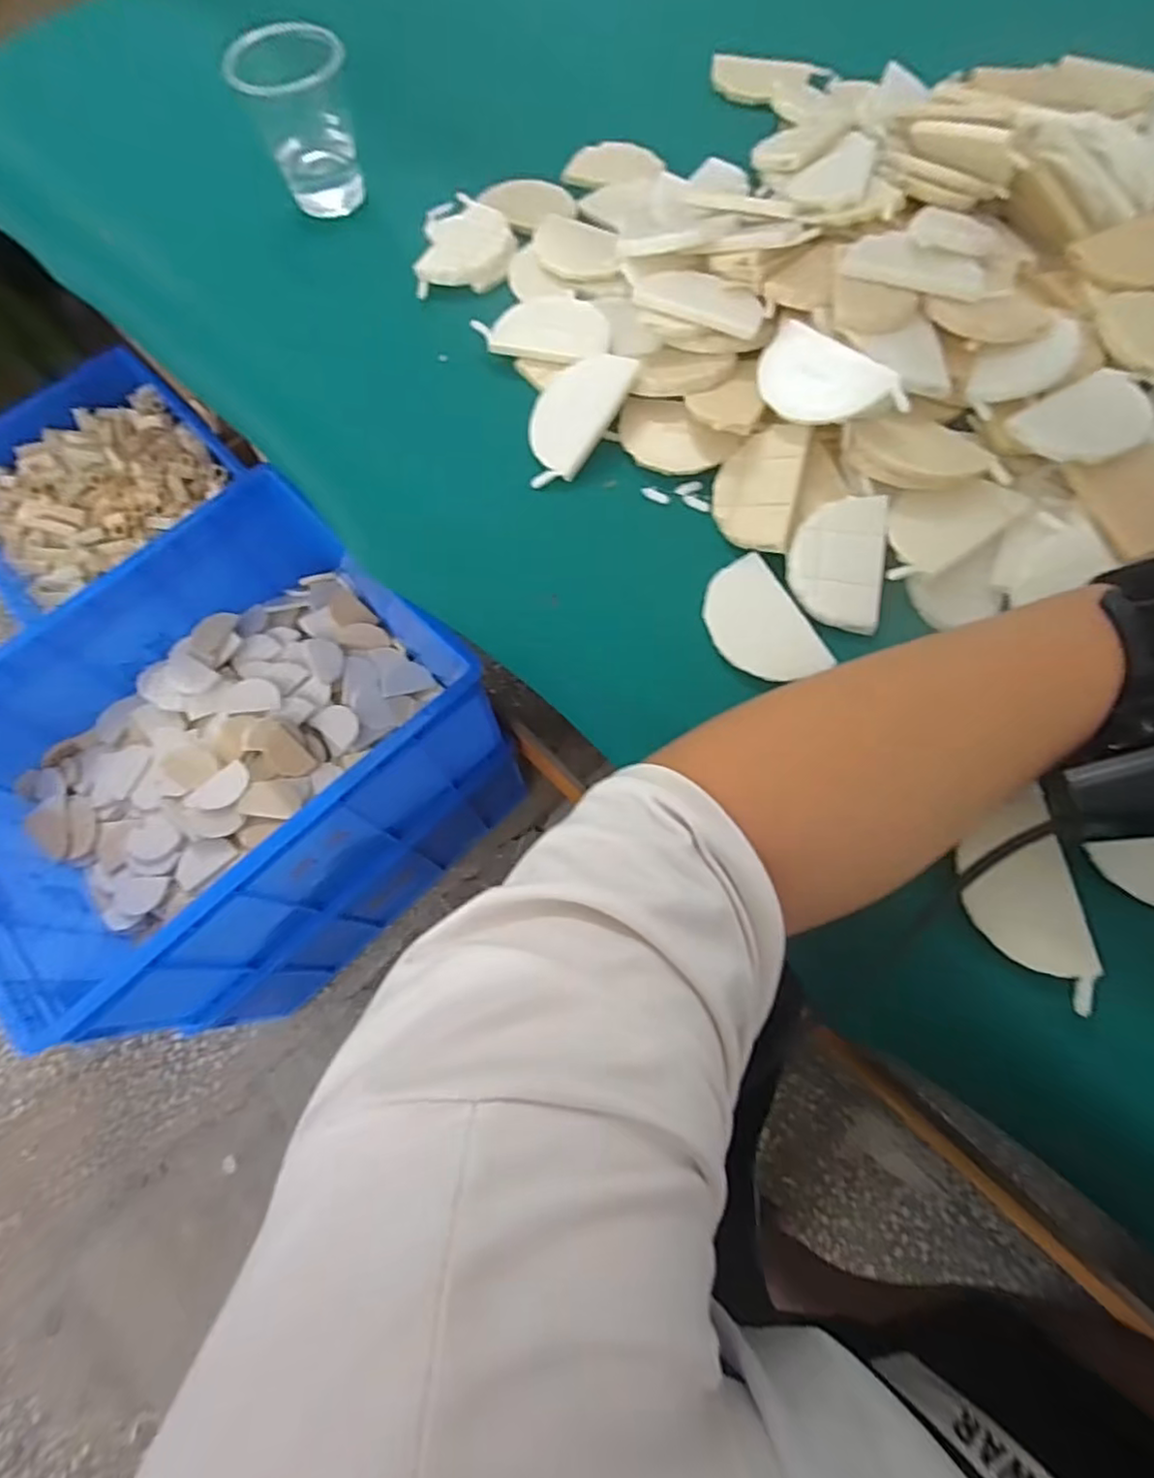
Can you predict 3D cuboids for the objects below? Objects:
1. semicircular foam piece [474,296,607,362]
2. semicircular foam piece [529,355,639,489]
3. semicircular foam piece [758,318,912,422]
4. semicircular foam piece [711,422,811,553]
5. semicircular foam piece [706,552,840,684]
[{"bbox_3d":[-0.019,-0.237,0.371,0.077,0.006,0.037,17,87,12],"label":"semicircular foam piece"},{"bbox_3d":[-0.005,-0.174,0.351,0.045,0.006,0.079,28,88,17],"label":"semicircular foam piece"},{"bbox_3d":[0.119,-0.171,0.315,0.040,0.004,0.076,-47,67,13],"label":"semicircular foam piece"},{"bbox_3d":[0.090,-0.126,0.326,0.042,0.004,0.064,12,83,29],"label":"semicircular foam piece"},{"bbox_3d":[0.085,-0.054,0.306,0.042,0.004,0.067,-26,71,-7],"label":"semicircular foam piece"}]

